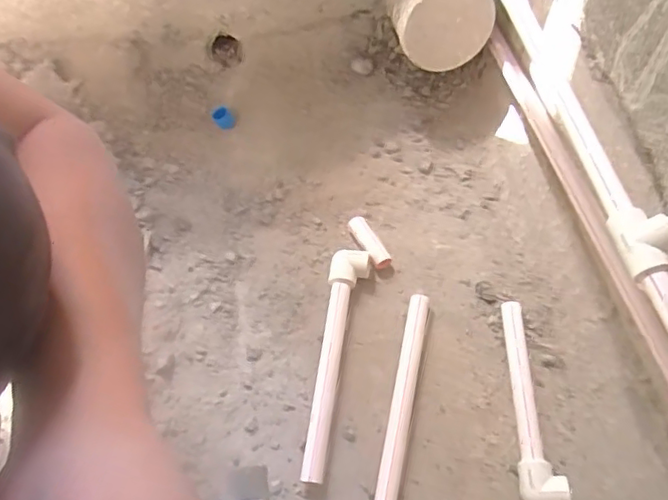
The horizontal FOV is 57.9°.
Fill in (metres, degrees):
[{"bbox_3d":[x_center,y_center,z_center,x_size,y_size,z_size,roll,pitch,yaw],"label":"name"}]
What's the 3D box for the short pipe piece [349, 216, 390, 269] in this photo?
[{"bbox_3d":[0.040,-0.008,0.684,0.018,0.017,0.071,-24,62,-14],"label":"short pipe piece"}]

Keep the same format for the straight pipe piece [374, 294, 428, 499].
[{"bbox_3d":[0.065,0.155,0.588,0.022,0.021,0.240,11,60,6],"label":"straight pipe piece"}]

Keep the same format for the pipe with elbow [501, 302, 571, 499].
[{"bbox_3d":[0.189,0.148,0.581,0.036,0.033,0.195,2,59,0],"label":"pipe with elbow"}]

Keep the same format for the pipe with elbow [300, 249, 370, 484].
[{"bbox_3d":[-0.002,0.108,0.609,0.038,0.026,0.237,10,60,5],"label":"pipe with elbow"}]

